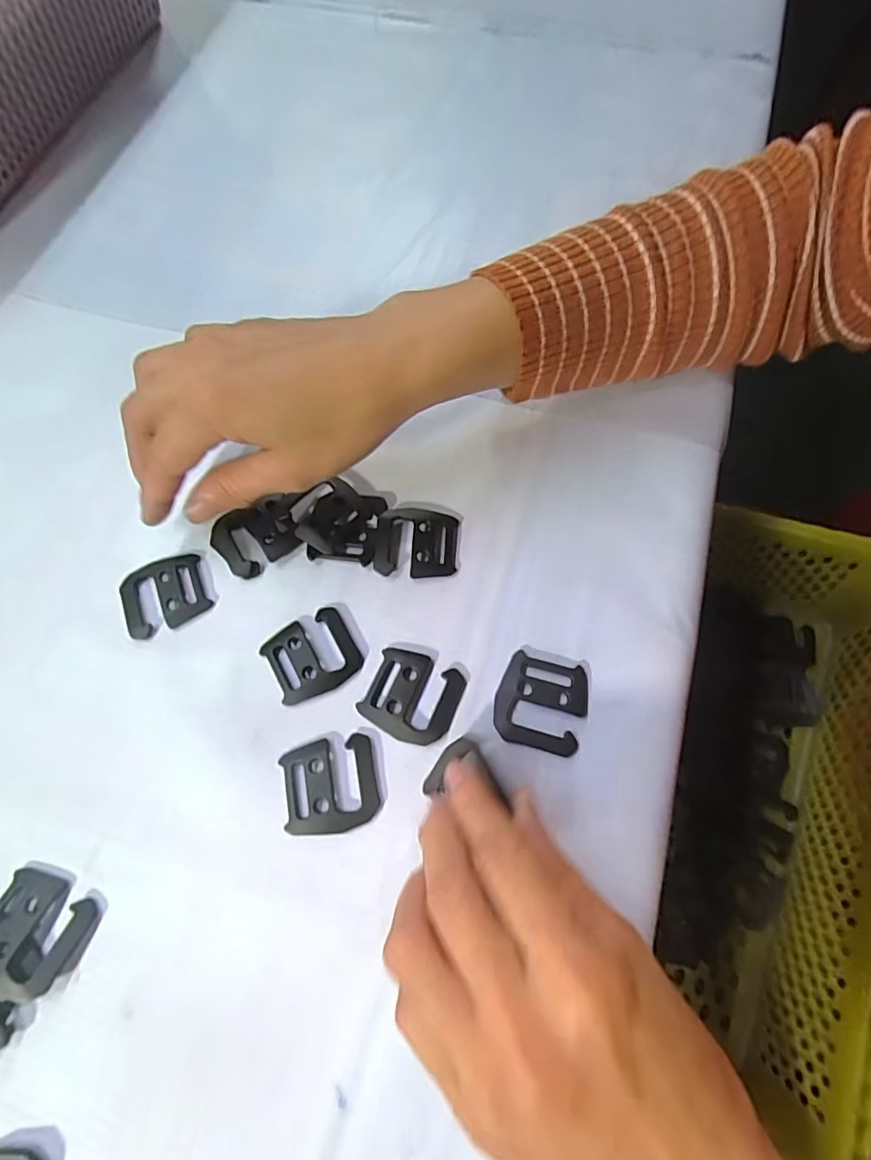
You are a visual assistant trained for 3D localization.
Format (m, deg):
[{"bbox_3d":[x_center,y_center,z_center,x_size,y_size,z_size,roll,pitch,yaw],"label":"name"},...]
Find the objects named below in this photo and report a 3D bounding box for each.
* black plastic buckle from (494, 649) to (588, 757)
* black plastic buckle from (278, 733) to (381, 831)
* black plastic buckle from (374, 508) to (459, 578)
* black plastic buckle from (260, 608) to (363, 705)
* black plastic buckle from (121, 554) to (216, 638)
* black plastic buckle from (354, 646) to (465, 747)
[{"bbox_3d":[0.045,0.052,0.227,0.037,0.004,0.038,15,70,8],"label":"black plastic buckle"},{"bbox_3d":[-0.044,0.084,0.219,0.037,0.004,0.035,-11,68,-2],"label":"black plastic buckle"},{"bbox_3d":[-0.009,-0.018,0.258,0.039,0.005,0.036,2,69,3],"label":"black plastic buckle"},{"bbox_3d":[-0.056,0.034,0.240,0.038,0.004,0.036,-25,70,-7],"label":"black plastic buckle"},{"bbox_3d":[-0.130,0.007,0.254,0.038,0.004,0.035,-23,69,-6],"label":"black plastic buckle"},{"bbox_3d":[-0.010,0.050,0.232,0.039,0.004,0.037,26,72,12],"label":"black plastic buckle"}]

